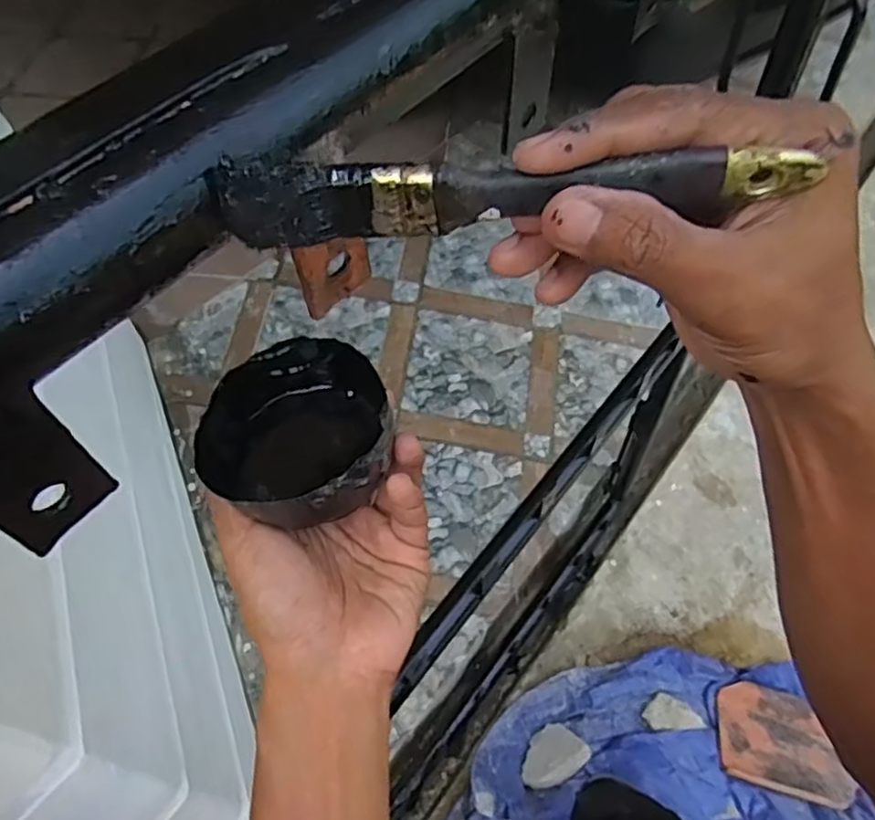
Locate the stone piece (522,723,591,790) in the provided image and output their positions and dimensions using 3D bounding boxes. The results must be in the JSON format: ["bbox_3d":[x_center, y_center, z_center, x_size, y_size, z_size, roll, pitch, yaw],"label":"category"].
[{"bbox_3d":[0.211,0.649,1.270,0.126,0.051,0.092,-34,60,-19],"label":"stone piece"}]

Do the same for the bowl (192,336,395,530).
[{"bbox_3d":[-0.065,0.017,0.312,0.088,0.048,0.086,-1,55,2],"label":"bowl"}]

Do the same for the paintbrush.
[{"bbox_3d":[0.017,-0.064,0.201,0.168,0.026,0.008,-1,55,8],"label":"paintbrush"}]

